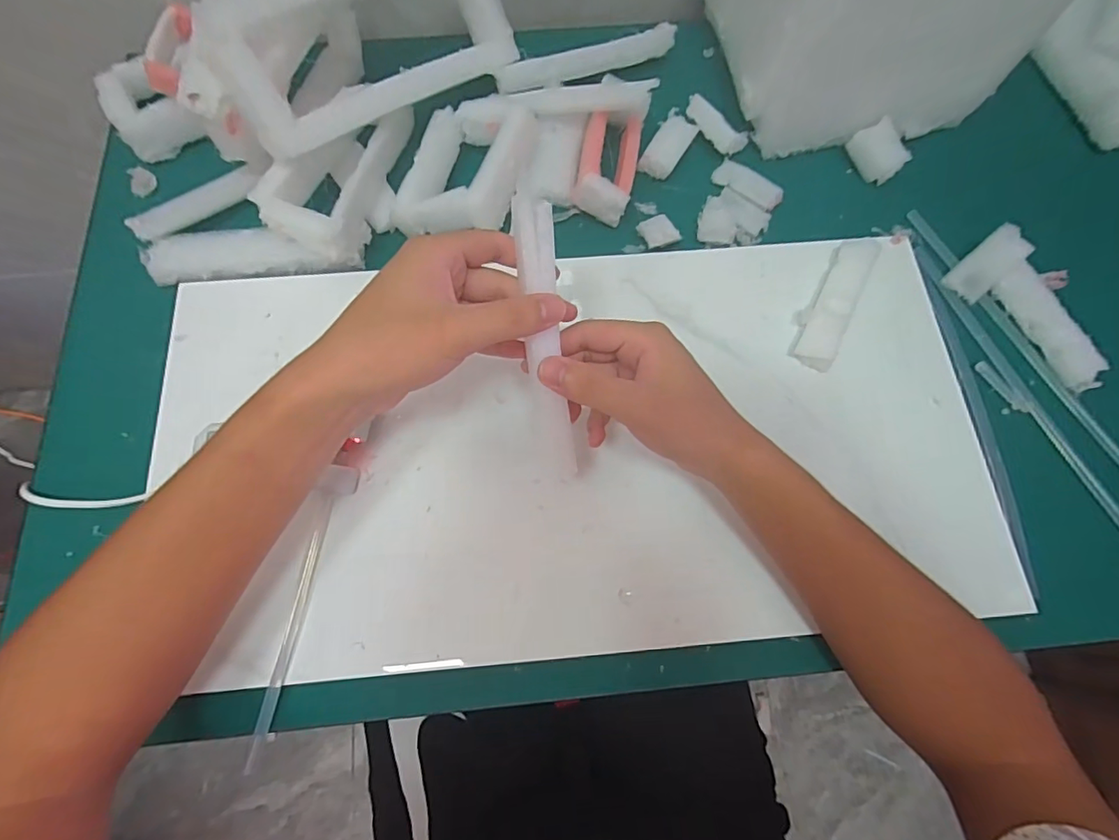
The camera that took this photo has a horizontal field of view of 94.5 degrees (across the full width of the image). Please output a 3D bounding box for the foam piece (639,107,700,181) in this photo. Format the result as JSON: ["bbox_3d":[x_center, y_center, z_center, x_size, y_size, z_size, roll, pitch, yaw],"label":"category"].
[{"bbox_3d":[0.097,-0.245,0.458,0.031,0.009,0.065,32,78,7],"label":"foam piece"}]

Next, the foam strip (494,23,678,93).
[{"bbox_3d":[0.026,-0.330,0.474,0.167,0.017,0.026,-19,77,-5],"label":"foam strip"}]

